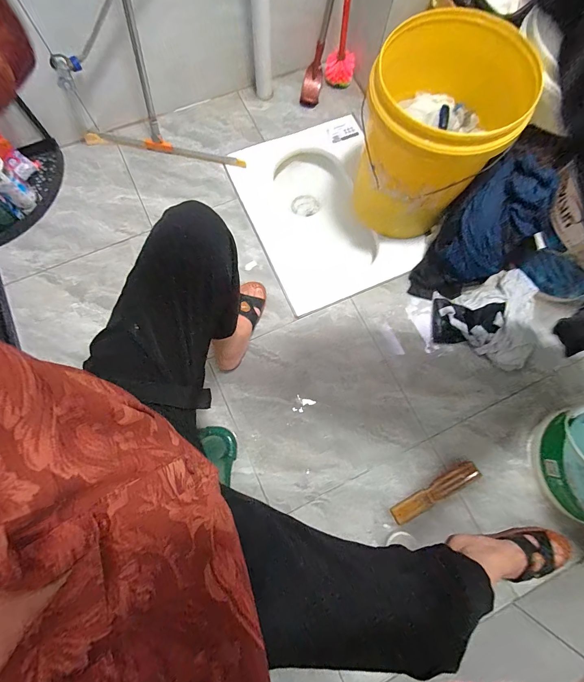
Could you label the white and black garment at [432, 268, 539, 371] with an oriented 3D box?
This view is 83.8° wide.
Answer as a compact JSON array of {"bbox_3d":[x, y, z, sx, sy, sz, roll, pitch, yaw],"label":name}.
[{"bbox_3d":[0.484,-0.063,0.814,0.245,0.066,0.244,6,76,1],"label":"white and black garment"}]

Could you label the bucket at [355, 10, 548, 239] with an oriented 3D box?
[{"bbox_3d":[0.311,-0.453,0.795,0.289,0.403,0.334,25,76,5],"label":"bucket"}]

